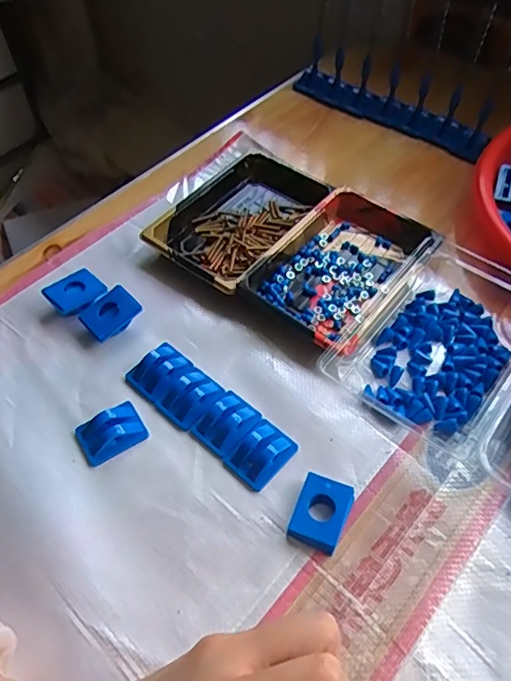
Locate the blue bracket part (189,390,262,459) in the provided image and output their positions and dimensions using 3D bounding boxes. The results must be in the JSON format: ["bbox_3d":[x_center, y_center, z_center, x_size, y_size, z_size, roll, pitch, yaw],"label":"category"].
[{"bbox_3d":[-0.020,0.059,0.388,0.035,0.012,0.044,35,62,24],"label":"blue bracket part"}]

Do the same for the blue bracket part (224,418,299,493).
[{"bbox_3d":[0.004,0.077,0.373,0.034,0.015,0.045,37,63,24],"label":"blue bracket part"}]

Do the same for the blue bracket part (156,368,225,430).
[{"bbox_3d":[-0.047,0.042,0.395,0.035,0.012,0.044,37,63,25],"label":"blue bracket part"}]

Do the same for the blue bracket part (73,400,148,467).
[{"bbox_3d":[-0.103,0.063,0.379,0.044,0.015,0.034,-29,58,-18],"label":"blue bracket part"}]

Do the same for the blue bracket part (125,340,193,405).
[{"bbox_3d":[-0.072,0.022,0.409,0.037,0.013,0.044,36,62,24],"label":"blue bracket part"}]

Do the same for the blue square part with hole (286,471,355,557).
[{"bbox_3d":[0.043,0.112,0.348,0.033,0.013,0.044,19,57,15],"label":"blue square part with hole"}]

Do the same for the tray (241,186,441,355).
[{"bbox_3d":[0.075,-0.066,0.458,0.109,0.031,0.167,32,61,22],"label":"tray"}]

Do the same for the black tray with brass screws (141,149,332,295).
[{"bbox_3d":[-0.013,-0.115,0.500,0.108,0.021,0.160,33,61,22],"label":"black tray with brass screws"}]

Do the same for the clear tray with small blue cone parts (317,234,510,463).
[{"bbox_3d":[0.150,-0.009,0.414,0.117,0.031,0.182,32,61,22],"label":"clear tray with small blue cone parts"}]

